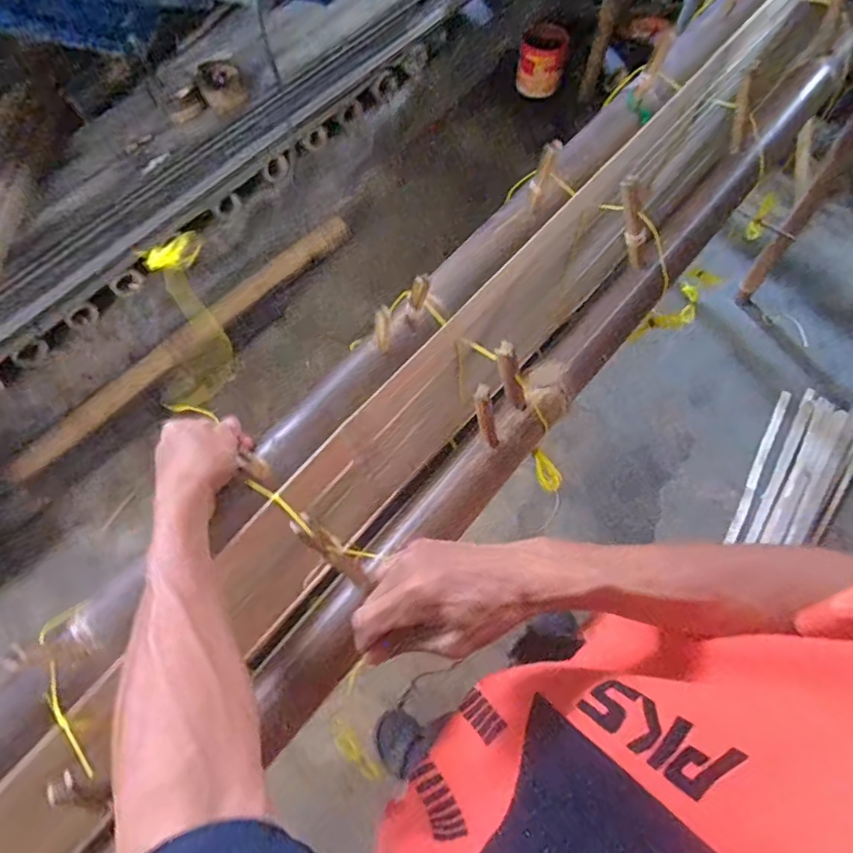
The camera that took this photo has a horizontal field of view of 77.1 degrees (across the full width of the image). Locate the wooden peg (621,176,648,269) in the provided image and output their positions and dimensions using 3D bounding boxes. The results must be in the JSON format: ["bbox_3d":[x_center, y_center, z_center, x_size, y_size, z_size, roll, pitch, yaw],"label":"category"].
[{"bbox_3d":[0.182,-0.175,0.467,0.011,0.080,0.015,-32,38,-11],"label":"wooden peg"}]

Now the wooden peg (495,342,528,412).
[{"bbox_3d":[0.066,-0.037,0.425,0.014,0.071,0.015,-35,45,-12],"label":"wooden peg"}]

